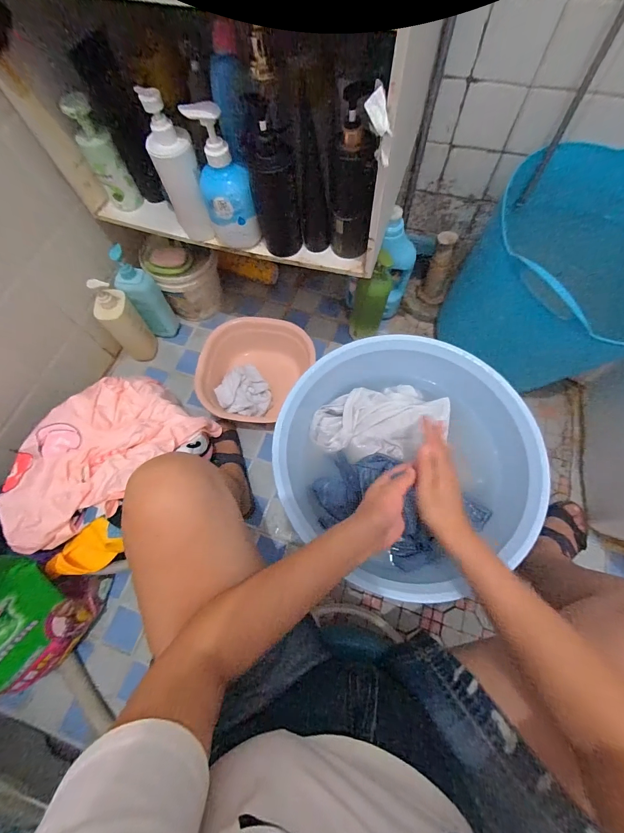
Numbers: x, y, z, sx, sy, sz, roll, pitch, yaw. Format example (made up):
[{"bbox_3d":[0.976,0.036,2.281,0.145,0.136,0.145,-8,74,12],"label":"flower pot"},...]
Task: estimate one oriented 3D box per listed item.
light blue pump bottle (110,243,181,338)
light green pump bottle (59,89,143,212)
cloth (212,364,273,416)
[{"bbox_3d":[-0.417,-0.299,0.823,0.078,0.250,0.050,-33,71,-10],"label":"light blue pump bottle"},{"bbox_3d":[-0.369,-0.457,0.585,0.055,0.162,0.050,-33,71,-10],"label":"light green pump bottle"},{"bbox_3d":[-0.167,-0.055,0.817,0.123,0.054,0.131,-39,72,-12],"label":"cloth"}]

